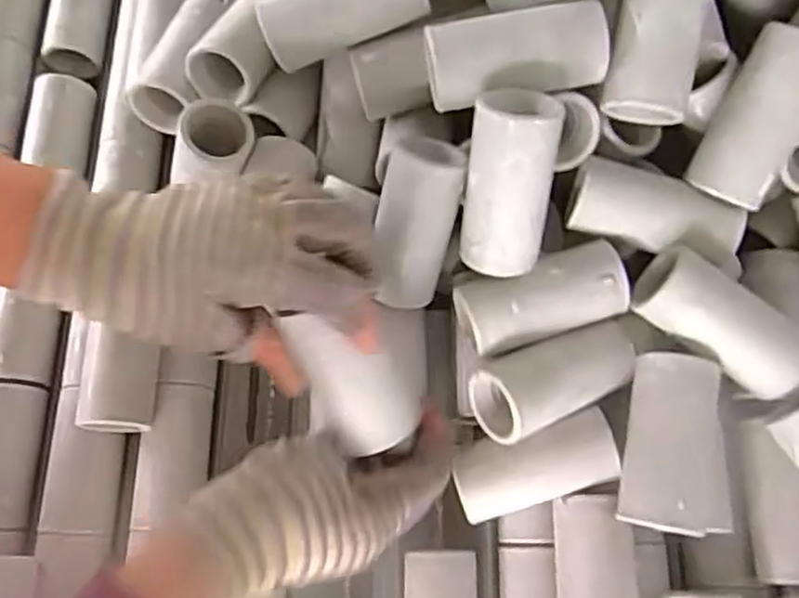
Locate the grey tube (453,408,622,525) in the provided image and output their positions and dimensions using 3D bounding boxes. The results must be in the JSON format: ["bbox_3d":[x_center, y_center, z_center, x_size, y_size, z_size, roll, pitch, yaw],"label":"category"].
[{"bbox_3d":[0.070,0.089,0.383,0.080,0.047,0.037,-15,72,-3],"label":"grey tube"}]

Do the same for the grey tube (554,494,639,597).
[{"bbox_3d":[0.099,0.145,0.373,0.039,0.034,0.081,-1,72,1],"label":"grey tube"}]

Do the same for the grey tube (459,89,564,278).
[{"bbox_3d":[0.052,-0.053,0.349,0.040,0.039,0.085,7,117,4],"label":"grey tube"}]

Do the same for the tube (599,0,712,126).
[{"bbox_3d":[0.125,-0.129,0.344,0.040,0.045,0.084,17,97,7],"label":"tube"}]

